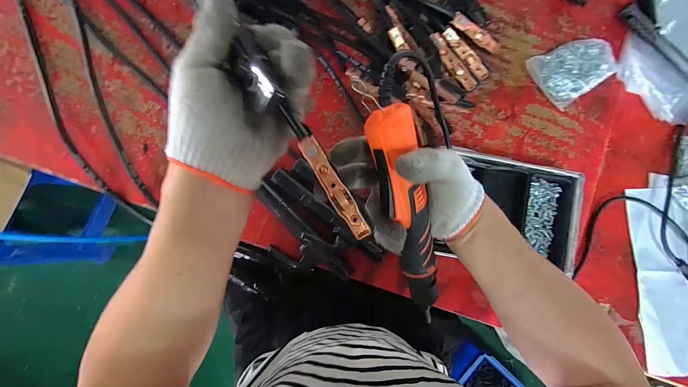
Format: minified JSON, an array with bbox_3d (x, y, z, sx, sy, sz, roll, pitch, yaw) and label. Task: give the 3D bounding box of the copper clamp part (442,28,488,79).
[{"bbox_3d":[0.184,-0.207,0.436,0.096,0.013,0.015,37,85,-20],"label":"copper clamp part"}]

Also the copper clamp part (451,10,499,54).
[{"bbox_3d":[0.203,-0.239,0.441,0.105,0.009,0.020,15,87,-29],"label":"copper clamp part"}]

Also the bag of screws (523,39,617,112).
[{"bbox_3d":[0.368,-0.205,0.469,0.117,0.032,0.094,-37,92,-5],"label":"bag of screws"}]

